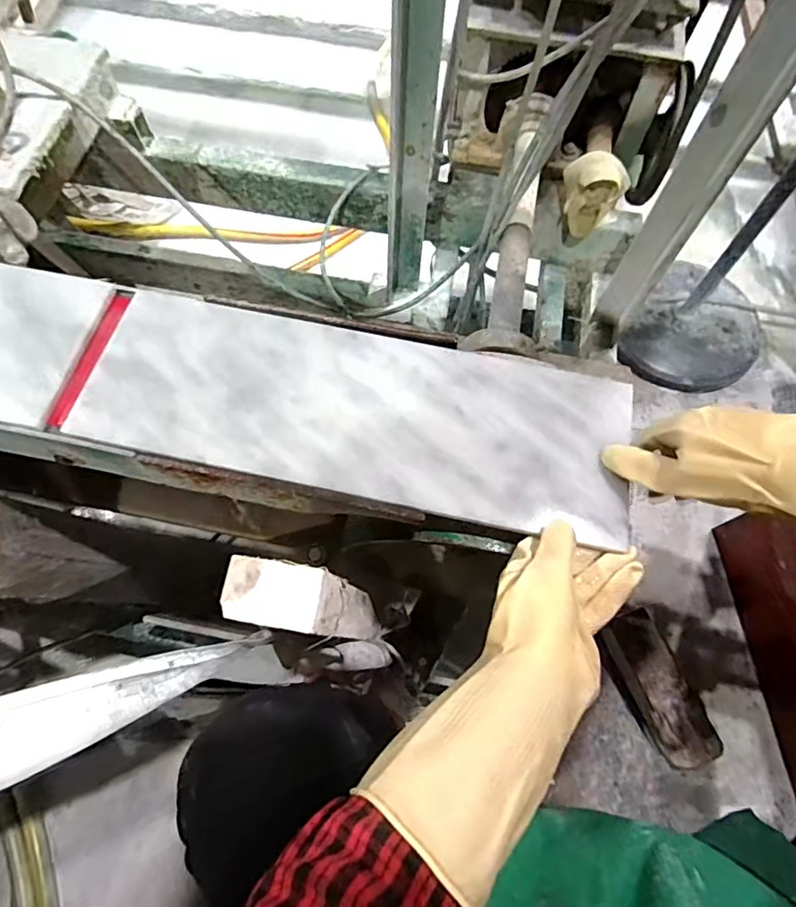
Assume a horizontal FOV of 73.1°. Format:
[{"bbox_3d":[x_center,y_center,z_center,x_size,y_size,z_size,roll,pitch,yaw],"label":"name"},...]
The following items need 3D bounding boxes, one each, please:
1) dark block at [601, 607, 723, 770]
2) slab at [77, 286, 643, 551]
[{"bbox_3d":[0.508,0.452,1.056,0.103,0.086,0.286,-21,70,-10],"label":"dark block"},{"bbox_3d":[-0.035,-0.035,0.447,0.444,0.012,0.147,12,68,4],"label":"slab"}]

